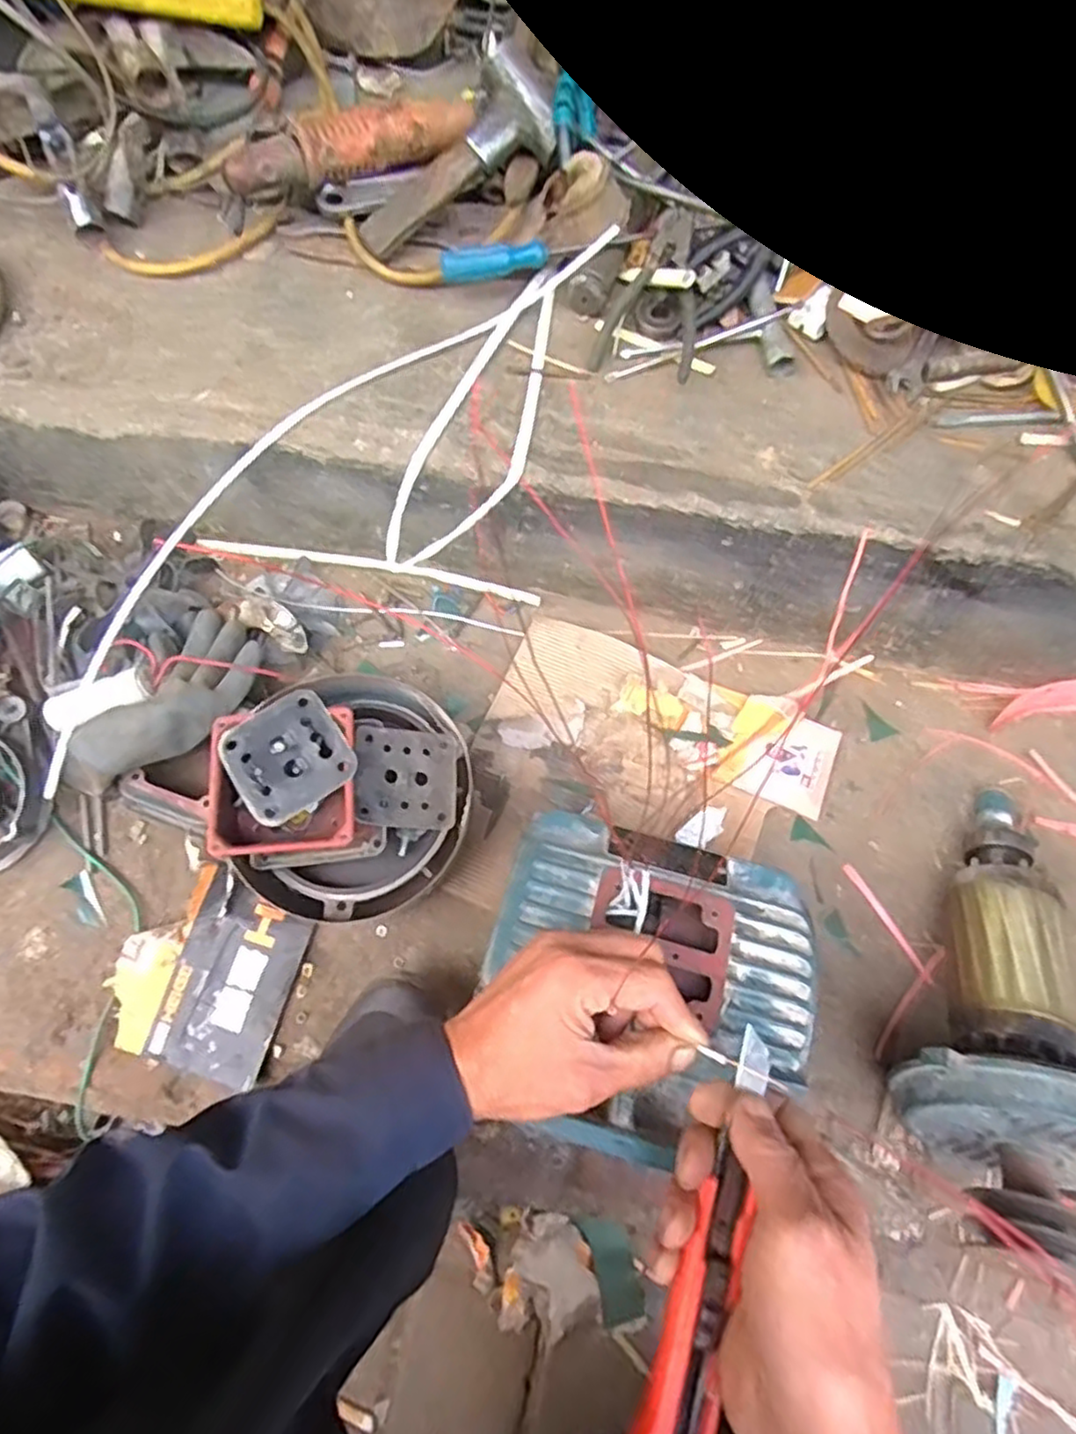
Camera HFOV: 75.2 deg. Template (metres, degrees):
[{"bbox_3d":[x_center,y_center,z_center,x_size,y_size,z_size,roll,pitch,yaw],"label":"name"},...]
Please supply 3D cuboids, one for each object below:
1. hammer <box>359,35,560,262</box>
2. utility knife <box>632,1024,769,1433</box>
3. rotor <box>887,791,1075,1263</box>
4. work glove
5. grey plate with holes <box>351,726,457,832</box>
[{"bbox_3d":[-0.068,-0.461,0.586,0.188,0.042,0.077,-40,74,6],"label":"hammer"},{"bbox_3d":[0.078,0.242,0.311,0.034,0.013,0.188,20,66,6],"label":"utility knife"},{"bbox_3d":[0.357,0.191,0.512,0.157,0.136,0.354,21,51,7],"label":"rotor"},{"bbox_3d":[-0.319,-0.011,0.596,0.097,0.050,0.189,32,72,10],"label":"work glove"},{"bbox_3d":[-0.104,0.047,0.547,0.079,0.008,0.077,9,66,-19],"label":"grey plate with holes"}]

